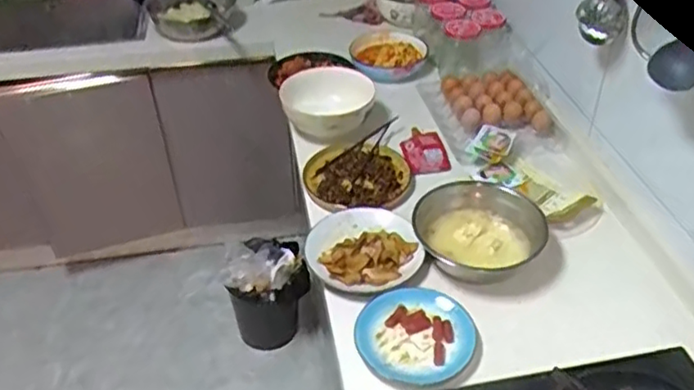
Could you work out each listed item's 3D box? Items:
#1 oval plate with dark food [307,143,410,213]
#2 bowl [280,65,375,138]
[{"bbox_3d":[0.020,-0.035,1.258,0.198,0.040,0.190,2,40,4],"label":"oval plate with dark food"},{"bbox_3d":[-0.039,-0.190,1.355,0.182,0.095,0.182,-1,40,0],"label":"bowl"}]

